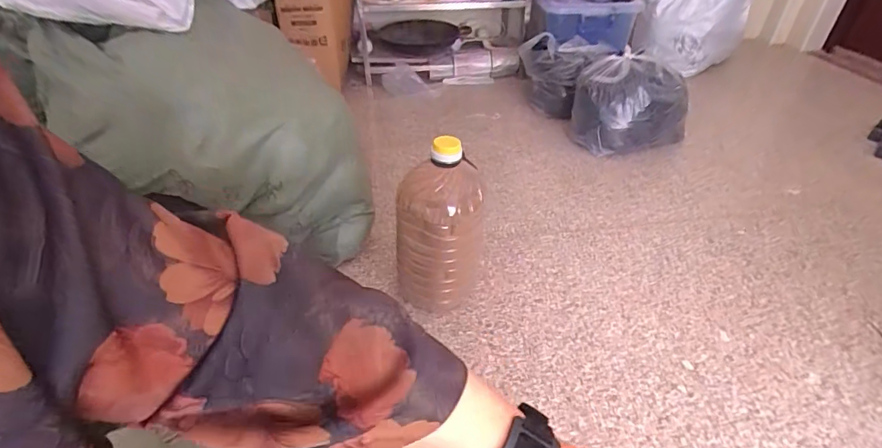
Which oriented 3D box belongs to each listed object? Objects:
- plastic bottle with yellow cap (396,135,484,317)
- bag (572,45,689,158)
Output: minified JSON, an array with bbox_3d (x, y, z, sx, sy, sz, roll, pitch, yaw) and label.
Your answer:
[{"bbox_3d":[0.006,-0.017,0.988,0.175,0.375,0.215,10,42,11],"label":"plastic bottle with yellow cap"},{"bbox_3d":[0.599,-0.380,1.431,0.346,0.264,0.196,-11,40,-13],"label":"bag"}]

